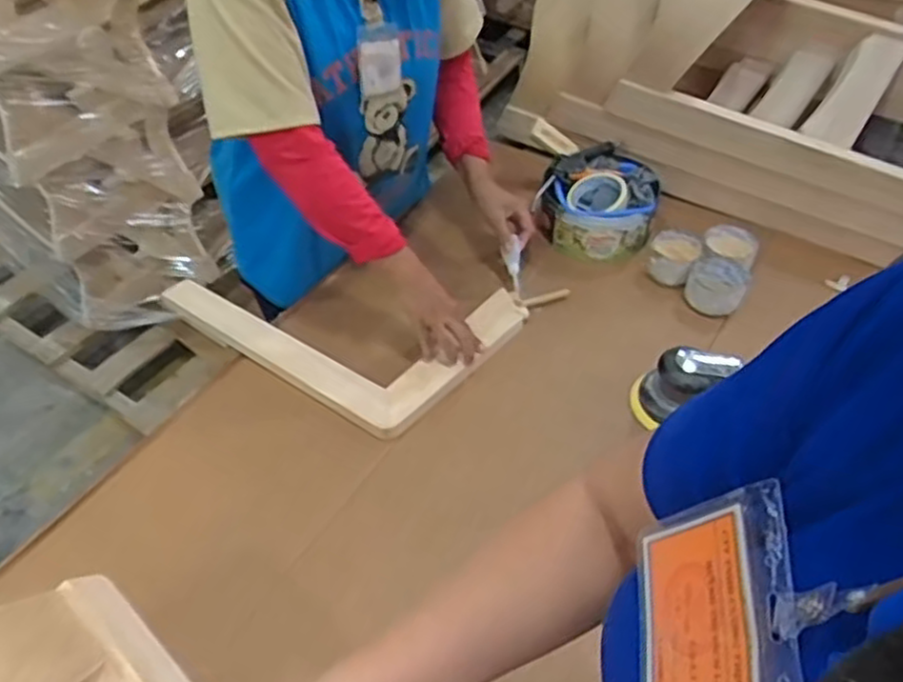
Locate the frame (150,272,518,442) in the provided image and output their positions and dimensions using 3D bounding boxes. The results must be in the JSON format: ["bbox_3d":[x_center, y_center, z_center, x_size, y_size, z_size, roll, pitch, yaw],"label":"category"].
[{"bbox_3d":[-0.156,-0.055,1.074,0.465,0.042,0.306,26,55,23],"label":"frame"}]

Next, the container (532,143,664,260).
[{"bbox_3d":[0.238,-0.226,1.162,0.179,0.103,0.179,12,51,13],"label":"container"}]

